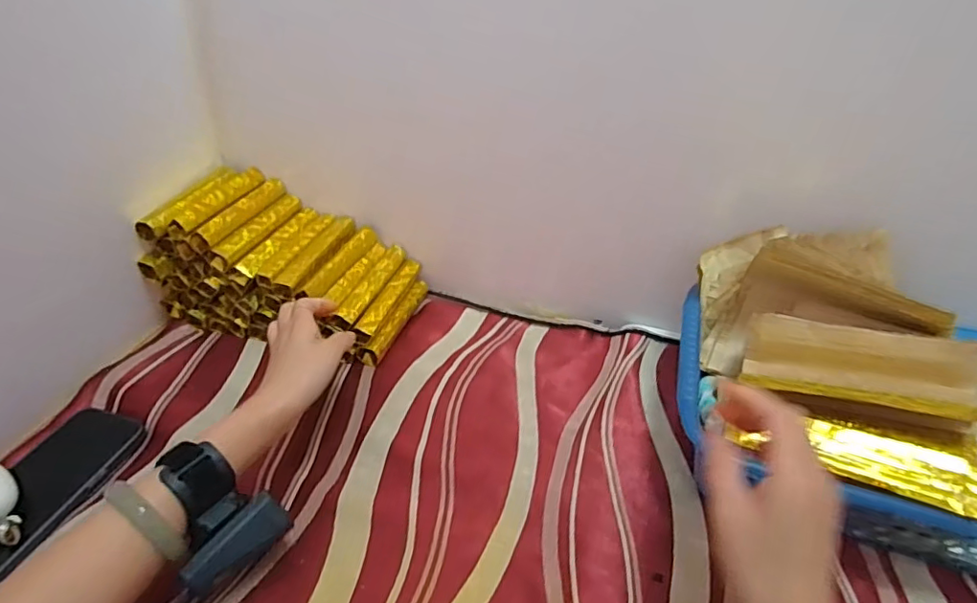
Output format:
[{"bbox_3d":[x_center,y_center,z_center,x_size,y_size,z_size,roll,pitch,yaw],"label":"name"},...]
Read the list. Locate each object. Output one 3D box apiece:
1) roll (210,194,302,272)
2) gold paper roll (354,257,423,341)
[{"bbox_3d":[-0.249,-0.079,0.596,0.026,0.023,0.130,11,38,13],"label":"roll"},{"bbox_3d":[-0.107,-0.005,0.604,0.018,0.019,0.134,11,38,13],"label":"gold paper roll"}]

